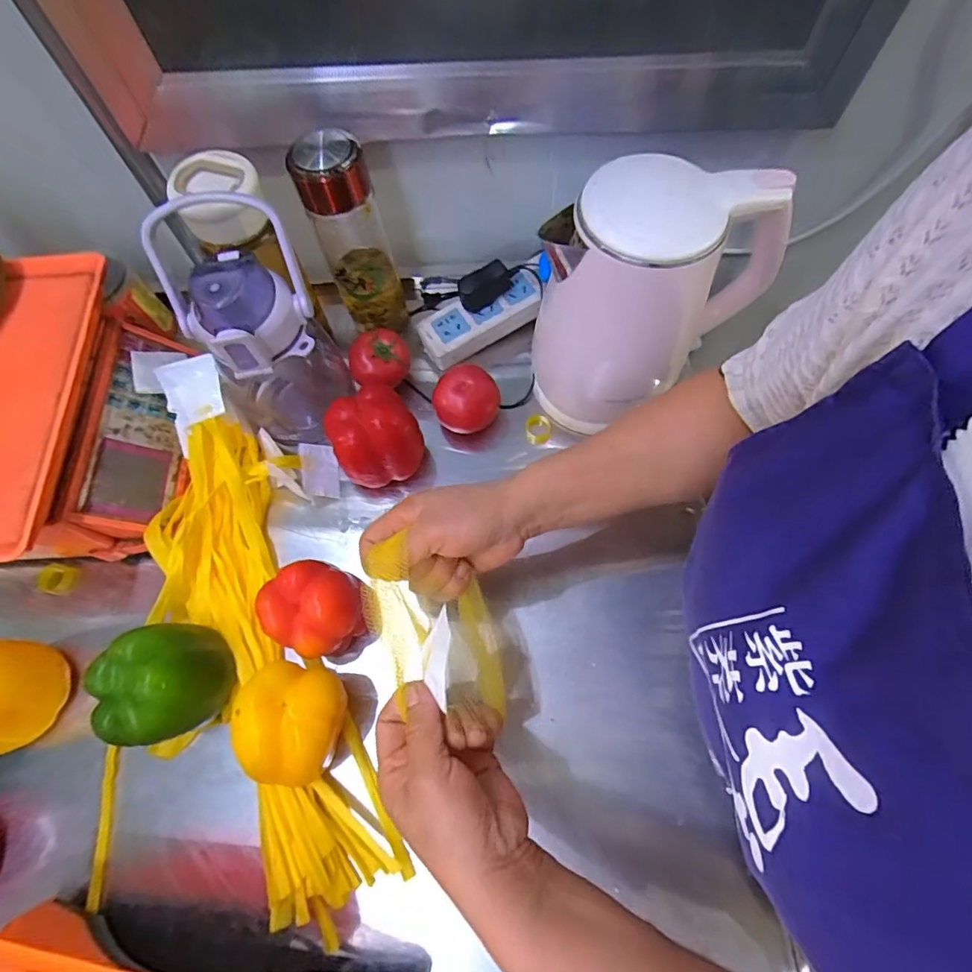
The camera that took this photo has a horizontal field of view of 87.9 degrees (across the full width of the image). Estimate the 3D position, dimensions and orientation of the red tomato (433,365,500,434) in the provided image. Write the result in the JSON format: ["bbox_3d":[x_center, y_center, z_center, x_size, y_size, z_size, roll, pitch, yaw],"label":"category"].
[{"bbox_3d":[-0.020,-0.087,0.528,0.066,0.058,0.057,-18,69,-6],"label":"red tomato"}]

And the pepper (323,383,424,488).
[{"bbox_3d":[-0.108,-0.049,0.491,0.082,0.068,0.071,-18,69,-6],"label":"pepper"}]

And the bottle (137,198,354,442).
[{"bbox_3d":[-0.194,-0.123,0.464,0.104,0.242,0.101,-1,68,1],"label":"bottle"}]

